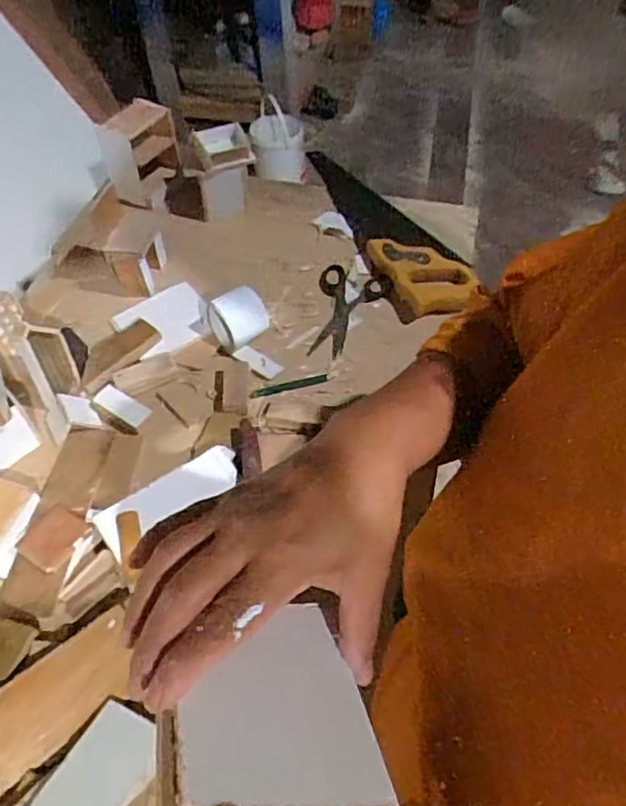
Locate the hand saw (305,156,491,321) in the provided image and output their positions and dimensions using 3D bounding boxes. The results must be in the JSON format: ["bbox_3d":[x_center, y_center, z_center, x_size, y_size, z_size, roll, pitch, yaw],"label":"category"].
[{"bbox_3d":[0.097,-0.248,0.849,0.104,0.028,0.397,-16,53,-9],"label":"hand saw"}]

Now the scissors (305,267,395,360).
[{"bbox_3d":[0.045,-0.114,0.749,0.088,0.017,0.166,6,53,8],"label":"scissors"}]

